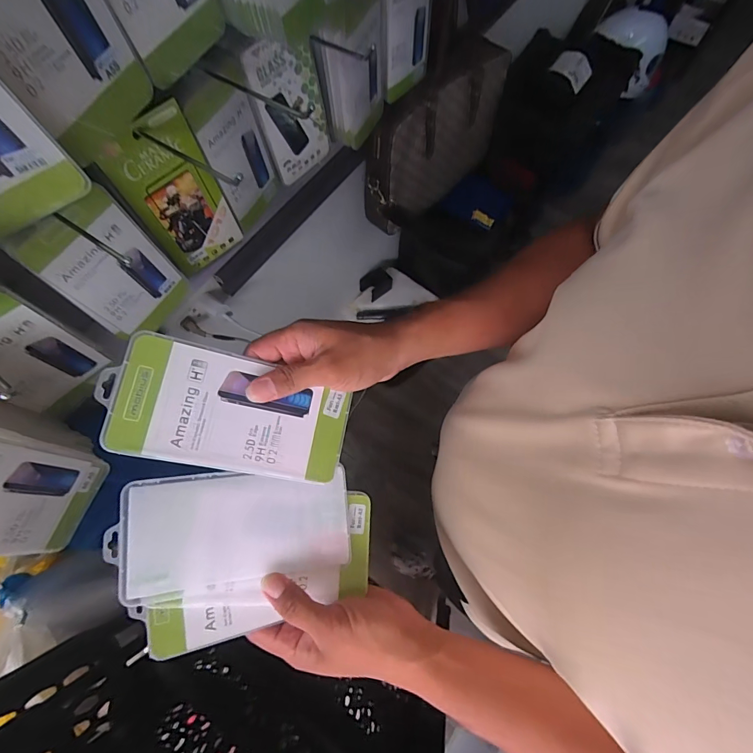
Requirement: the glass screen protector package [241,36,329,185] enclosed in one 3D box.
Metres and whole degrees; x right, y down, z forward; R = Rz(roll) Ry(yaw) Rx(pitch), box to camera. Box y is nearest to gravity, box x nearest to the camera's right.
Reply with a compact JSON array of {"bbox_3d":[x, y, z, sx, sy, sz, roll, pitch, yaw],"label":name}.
[{"bbox_3d":[-0.100,-0.315,0.474,0.012,0.156,0.089,37,74,14],"label":"glass screen protector package"}]

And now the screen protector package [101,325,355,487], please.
[{"bbox_3d":[-0.111,0.028,0.319,0.178,0.004,0.088,15,79,-22],"label":"screen protector package"}]

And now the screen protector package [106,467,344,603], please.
[{"bbox_3d":[-0.115,0.125,0.331,0.180,0.008,0.088,-2,79,-16],"label":"screen protector package"}]

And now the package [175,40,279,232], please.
[{"bbox_3d":[-0.148,-0.248,0.442,0.019,0.169,0.091,25,71,12],"label":"package"}]

